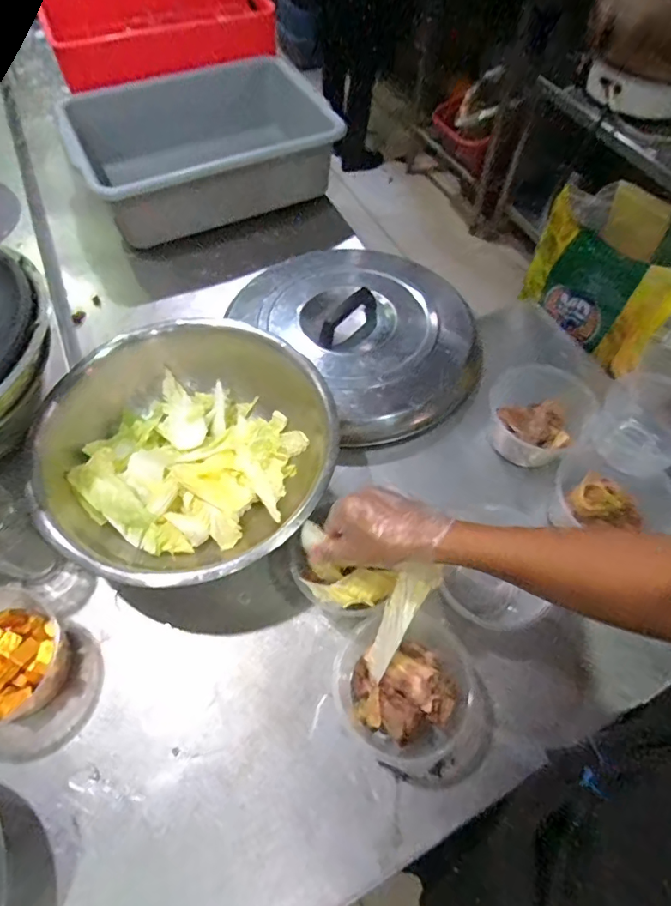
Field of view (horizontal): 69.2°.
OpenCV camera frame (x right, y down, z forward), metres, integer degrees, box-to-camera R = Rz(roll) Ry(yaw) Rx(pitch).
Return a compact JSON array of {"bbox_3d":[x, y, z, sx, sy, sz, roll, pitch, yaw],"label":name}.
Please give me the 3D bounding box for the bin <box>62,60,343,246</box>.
[{"bbox_3d":[-0.270,-0.622,1.014,0.501,0.161,0.327,-16,62,-11],"label":"bin"}]

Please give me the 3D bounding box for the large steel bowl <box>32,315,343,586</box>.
[{"bbox_3d":[-0.177,0.013,0.650,0.332,0.145,0.353,1,60,-1],"label":"large steel bowl"}]

